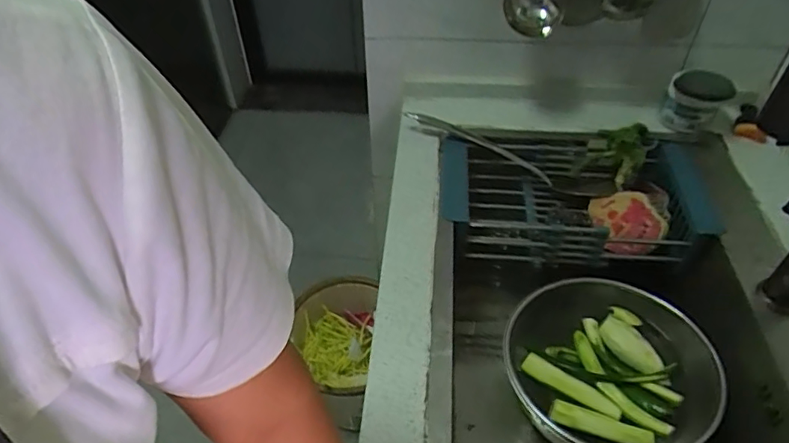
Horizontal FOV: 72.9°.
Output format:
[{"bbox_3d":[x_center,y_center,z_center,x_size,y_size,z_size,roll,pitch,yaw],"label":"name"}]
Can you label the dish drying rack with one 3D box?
[{"bbox_3d":[0.266,-0.035,0.820,0.385,0.098,0.207,4,44,5],"label":"dish drying rack"}]

